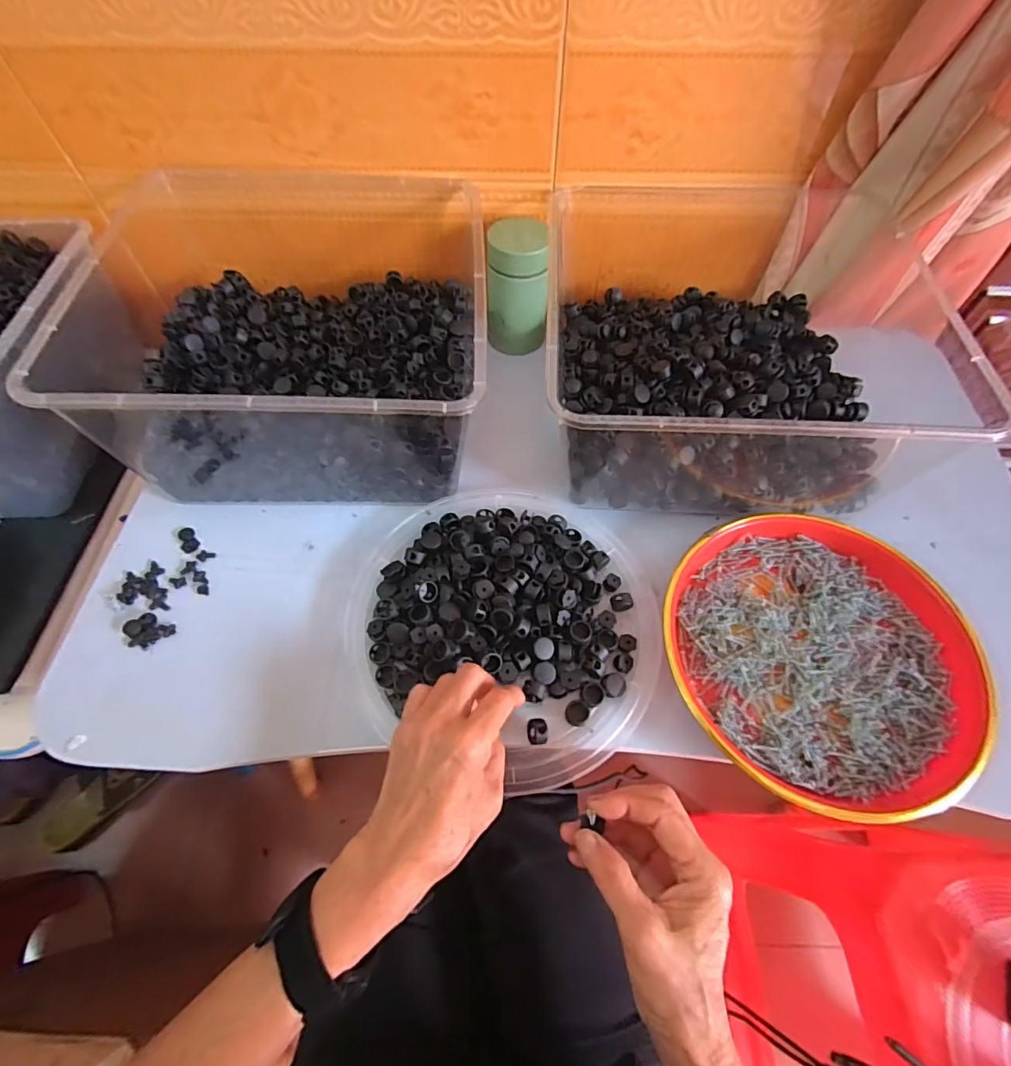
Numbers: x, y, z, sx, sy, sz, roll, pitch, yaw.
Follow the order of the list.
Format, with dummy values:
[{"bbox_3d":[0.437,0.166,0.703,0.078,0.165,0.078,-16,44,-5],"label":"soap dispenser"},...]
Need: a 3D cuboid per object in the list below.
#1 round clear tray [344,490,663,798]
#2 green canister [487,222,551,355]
[{"bbox_3d":[0.002,0.056,0.386,0.234,0.024,0.218,0,57,0],"label":"round clear tray"},{"bbox_3d":[0.013,-0.255,0.519,0.060,0.106,0.068,1,57,0],"label":"green canister"}]

